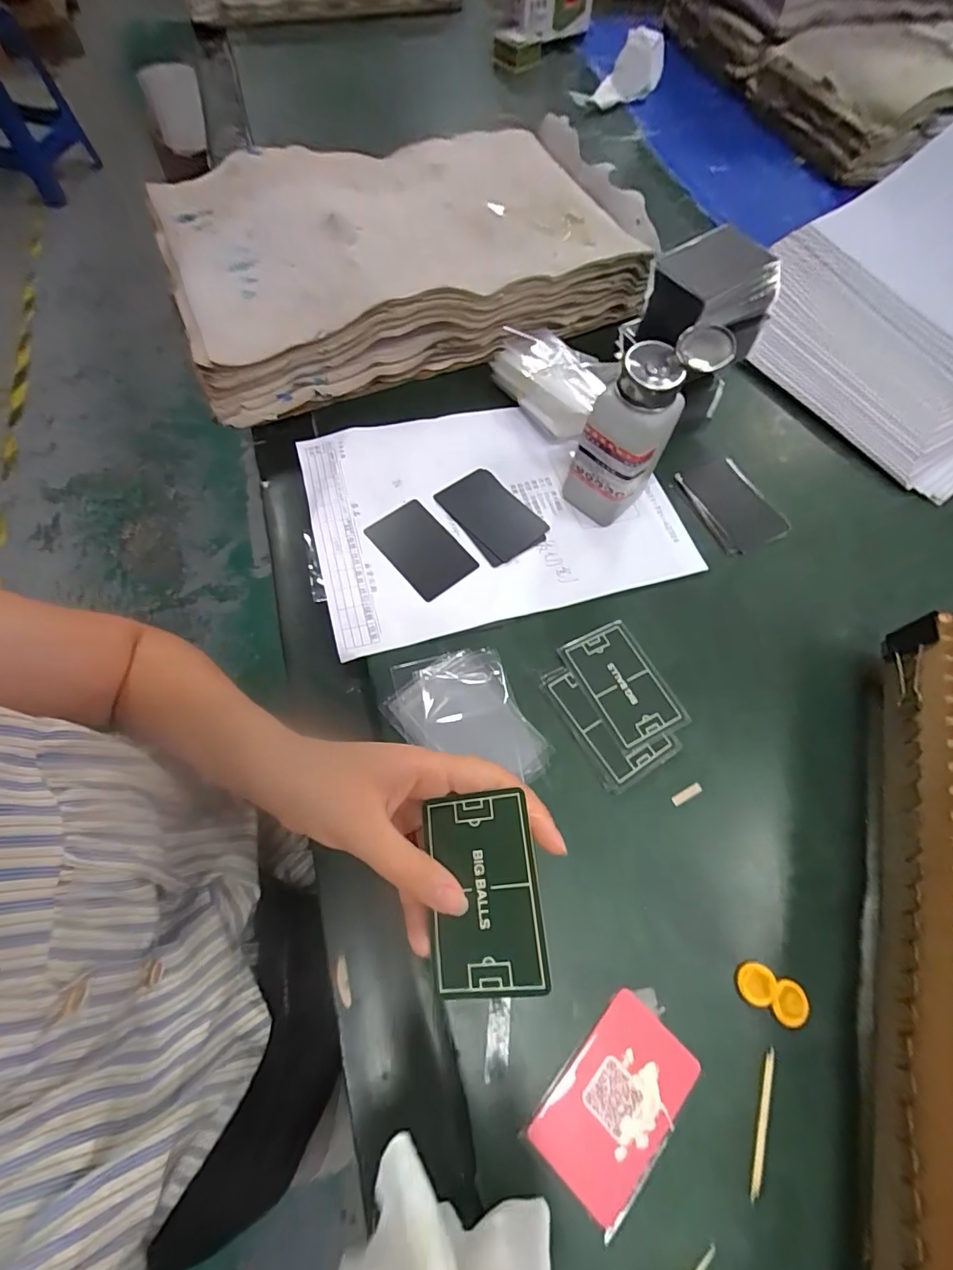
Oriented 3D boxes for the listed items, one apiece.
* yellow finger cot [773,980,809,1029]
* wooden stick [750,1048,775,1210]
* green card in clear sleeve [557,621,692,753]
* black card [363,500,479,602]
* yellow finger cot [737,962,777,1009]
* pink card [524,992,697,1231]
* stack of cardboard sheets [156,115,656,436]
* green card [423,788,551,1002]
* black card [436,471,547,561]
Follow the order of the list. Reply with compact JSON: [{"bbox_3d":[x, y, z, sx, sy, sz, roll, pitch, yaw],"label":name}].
[{"bbox_3d":[0.178,0.210,0.282,0.019,0.006,0.021,28,67,9],"label":"yellow finger cot"},{"bbox_3d":[0.151,0.256,0.261,0.005,0.004,0.064,22,66,7],"label":"wooden stick"},{"bbox_3d":[0.105,0.035,0.355,0.054,0.004,0.088,-26,70,-14],"label":"green card in clear sleeve"},{"bbox_3d":[-0.044,-0.069,0.401,0.054,0.004,0.084,-40,75,-16],"label":"black card"},{"bbox_3d":[0.160,0.200,0.285,0.020,0.007,0.021,23,67,7],"label":"yellow finger cot"},{"bbox_3d":[0.074,0.244,0.260,0.055,0.004,0.086,42,70,14],"label":"pink card"},{"bbox_3d":[-0.067,-0.380,0.497,0.444,0.088,0.273,-20,68,-12],"label":"stack of cardboard sheets"},{"bbox_3d":[0.003,0.119,0.230,0.051,0.004,0.082,-13,67,13],"label":"green card"},{"bbox_3d":[0.012,-0.104,0.419,0.053,0.004,0.087,-39,74,-18],"label":"black card"}]

